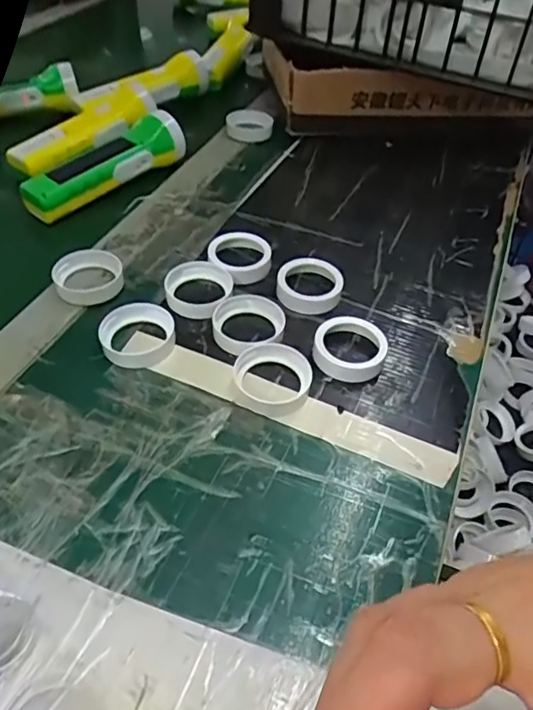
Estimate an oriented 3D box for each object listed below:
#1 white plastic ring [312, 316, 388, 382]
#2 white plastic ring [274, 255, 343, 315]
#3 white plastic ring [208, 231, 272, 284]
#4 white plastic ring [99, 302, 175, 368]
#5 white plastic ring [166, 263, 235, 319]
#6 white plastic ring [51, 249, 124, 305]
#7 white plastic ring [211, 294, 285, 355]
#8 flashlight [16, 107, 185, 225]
[{"bbox_3d":[0.061,-0.004,0.419,0.052,0.019,0.048,3,47,-3],"label":"white plastic ring"},{"bbox_3d":[0.035,-0.057,0.467,0.052,0.018,0.052,3,47,-3],"label":"white plastic ring"},{"bbox_3d":[-0.023,-0.085,0.489,0.052,0.019,0.051,3,47,-3],"label":"white plastic ring"},{"bbox_3d":[-0.096,-0.015,0.425,0.054,0.017,0.049,-3,48,-8],"label":"white plastic ring"},{"bbox_3d":[-0.056,-0.054,0.464,0.050,0.014,0.052,3,47,-3],"label":"white plastic ring"},{"bbox_3d":[-0.144,-0.063,0.465,0.053,0.016,0.052,3,47,-3],"label":"white plastic ring"},{"bbox_3d":[-0.014,-0.023,0.433,0.053,0.016,0.054,3,47,-3],"label":"white plastic ring"},{"bbox_3d":[-0.157,-0.187,0.558,0.046,0.041,0.164,34,53,24],"label":"flashlight"}]

